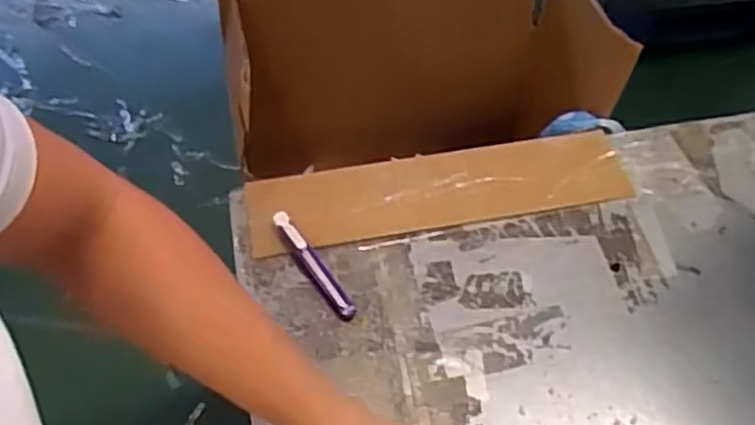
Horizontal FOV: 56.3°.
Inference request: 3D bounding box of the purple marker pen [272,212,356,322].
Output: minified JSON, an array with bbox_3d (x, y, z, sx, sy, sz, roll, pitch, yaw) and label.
[{"bbox_3d":[-0.060,0.048,0.655,0.019,0.021,0.125,-31,59,-21],"label":"purple marker pen"}]

